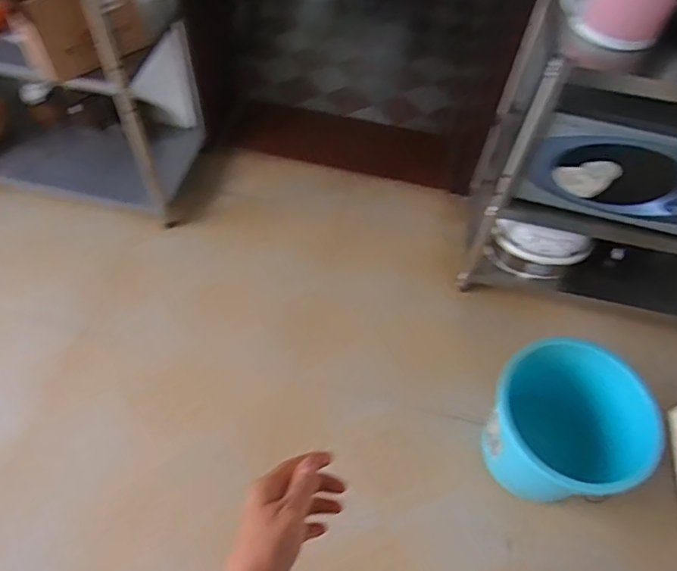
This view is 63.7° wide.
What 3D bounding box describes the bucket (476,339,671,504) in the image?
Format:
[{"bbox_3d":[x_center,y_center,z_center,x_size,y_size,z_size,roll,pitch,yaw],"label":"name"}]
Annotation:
[{"bbox_3d":[0.500,0.344,1.268,0.321,0.323,0.321,2,57,-3],"label":"bucket"}]

